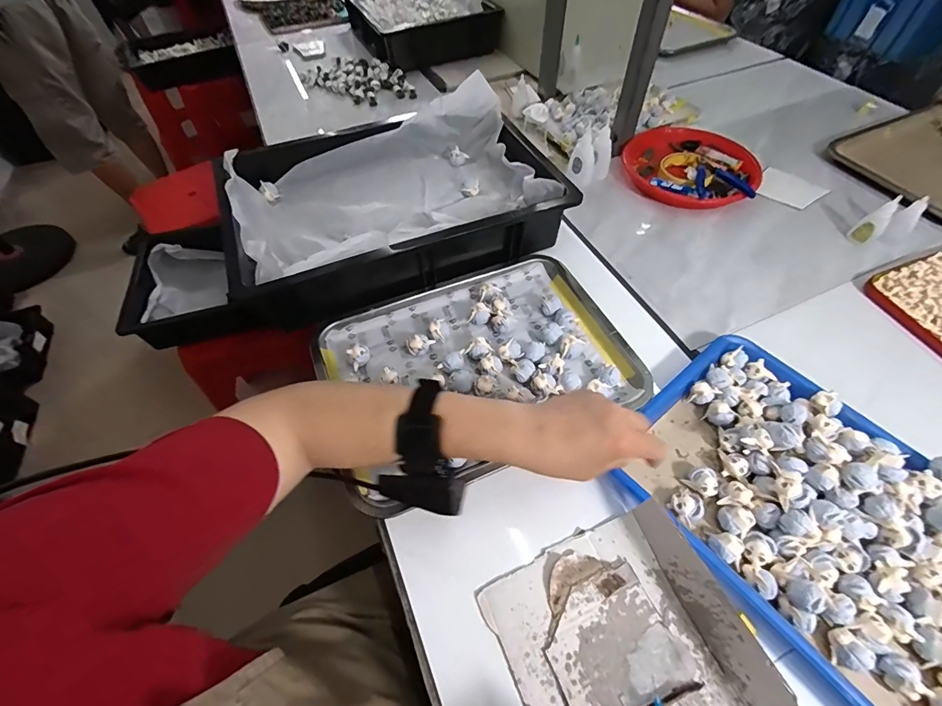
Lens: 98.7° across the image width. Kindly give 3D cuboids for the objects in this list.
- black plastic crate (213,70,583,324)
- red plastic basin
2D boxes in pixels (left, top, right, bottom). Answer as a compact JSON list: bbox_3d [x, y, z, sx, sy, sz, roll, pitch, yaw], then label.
[{"bbox_3d":[-0.132,-0.250,0.626,0.447,0.119,0.366,-17,56,-10],"label":"black plastic crate"},{"bbox_3d":[0.385,-0.328,0.713,0.217,0.042,0.217,-1,55,1],"label":"red plastic basin"}]

